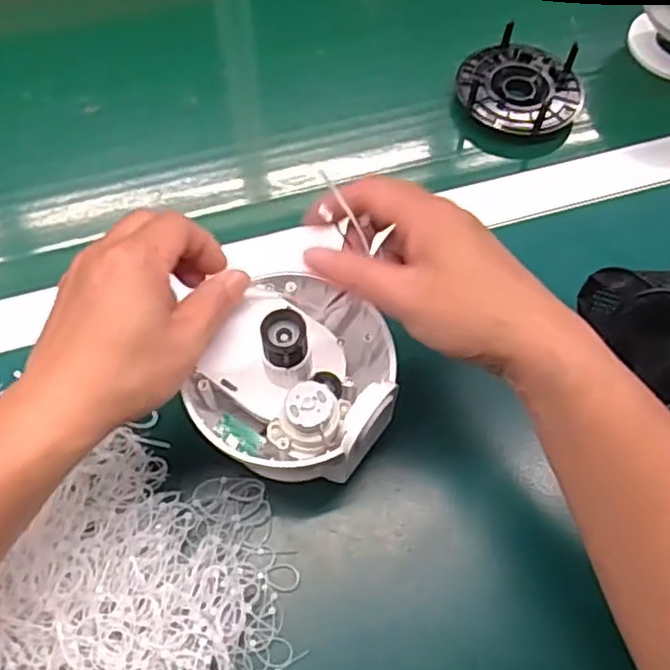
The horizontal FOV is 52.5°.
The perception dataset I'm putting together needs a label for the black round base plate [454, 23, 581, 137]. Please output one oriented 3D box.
[{"bbox_3d":[0.152,-0.204,0.556,0.098,0.030,0.092,1,63,-1],"label":"black round base plate"}]

